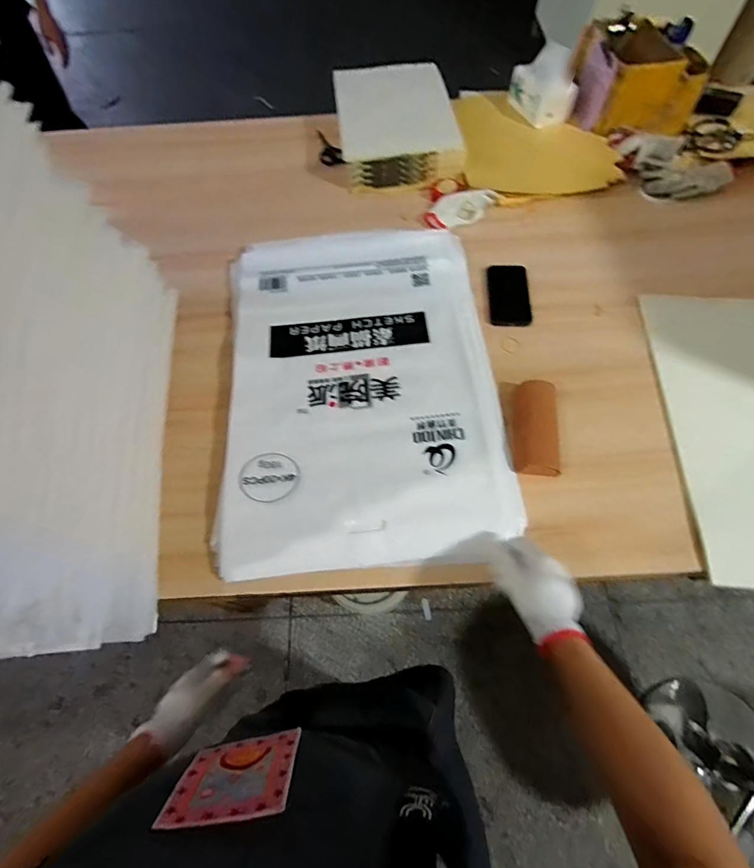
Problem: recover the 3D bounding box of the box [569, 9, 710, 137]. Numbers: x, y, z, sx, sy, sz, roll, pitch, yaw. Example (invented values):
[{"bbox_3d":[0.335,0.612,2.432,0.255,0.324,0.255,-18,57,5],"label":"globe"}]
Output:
[{"bbox_3d":[0.604,-0.836,0.993,0.227,0.137,0.238,-5,62,0],"label":"box"}]

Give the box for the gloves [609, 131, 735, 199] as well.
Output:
[{"bbox_3d":[0.642,-0.597,0.943,0.250,0.059,0.174,13,64,9],"label":"gloves"}]

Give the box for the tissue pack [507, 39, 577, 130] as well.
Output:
[{"bbox_3d":[0.403,-0.845,1.033,0.098,0.117,0.169,-28,65,-11],"label":"tissue pack"}]

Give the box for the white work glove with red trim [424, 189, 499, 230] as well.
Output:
[{"bbox_3d":[0.182,-0.490,0.921,0.167,0.041,0.071,-29,65,-12],"label":"white work glove with red trim"}]

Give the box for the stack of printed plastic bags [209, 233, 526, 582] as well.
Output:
[{"bbox_3d":[-0.026,-0.107,0.724,0.437,0.042,0.639,-4,62,0],"label":"stack of printed plastic bags"}]

